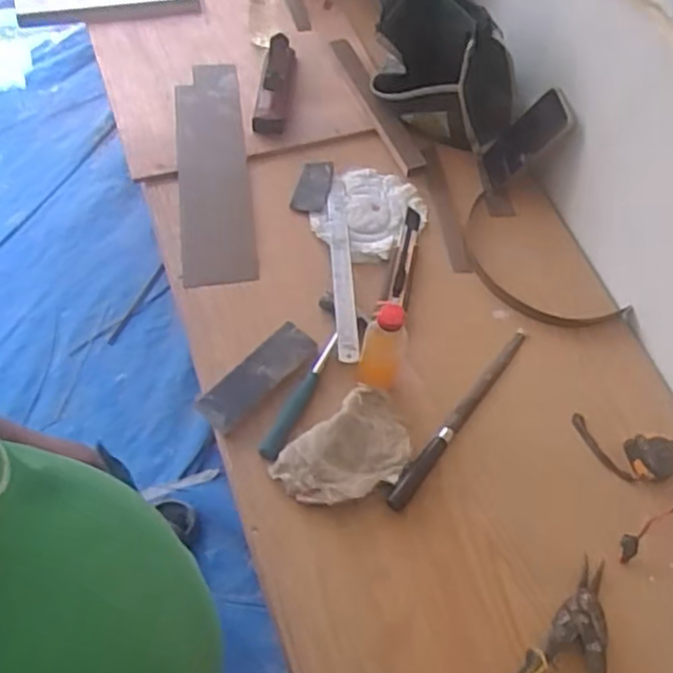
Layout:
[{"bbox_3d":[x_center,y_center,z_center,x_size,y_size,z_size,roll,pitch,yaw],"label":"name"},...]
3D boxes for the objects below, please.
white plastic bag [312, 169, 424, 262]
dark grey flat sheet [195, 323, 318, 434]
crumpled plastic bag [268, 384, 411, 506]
[{"bbox_3d":[0.053,-0.192,1.104,0.140,0.015,0.178,36,64,15],"label":"white plastic bag"},{"bbox_3d":[-0.103,0.052,0.935,0.059,0.008,0.175,40,65,17],"label":"dark grey flat sheet"},{"bbox_3d":[0.016,0.147,0.886,0.170,0.024,0.112,-38,70,-22],"label":"crumpled plastic bag"}]

